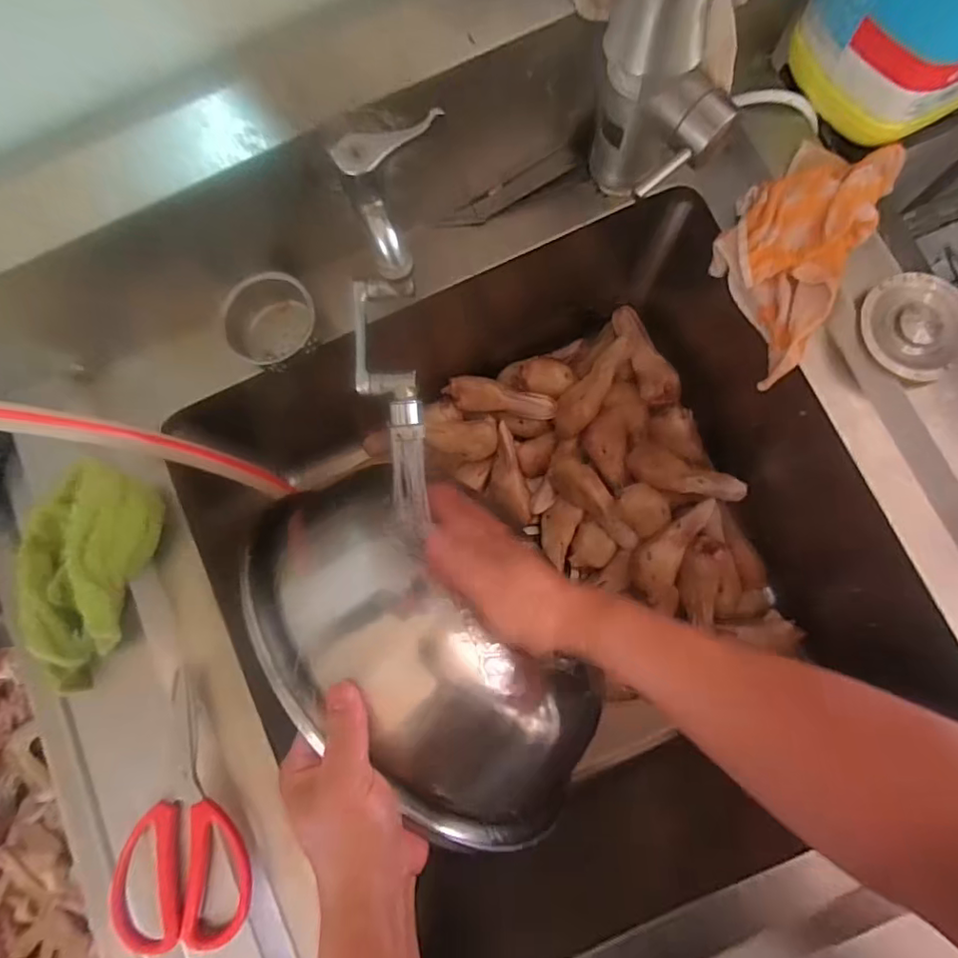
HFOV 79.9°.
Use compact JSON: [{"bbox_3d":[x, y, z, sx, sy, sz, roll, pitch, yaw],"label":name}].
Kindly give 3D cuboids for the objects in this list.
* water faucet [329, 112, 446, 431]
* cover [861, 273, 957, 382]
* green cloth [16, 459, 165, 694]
[{"bbox_3d":[-0.056,-0.124,0.379,0.063,0.054,0.189,0,111,3],"label":"water faucet"},{"bbox_3d":[0.328,-0.114,0.430,0.066,0.025,0.080,-32,81,-2],"label":"cover"},{"bbox_3d":[-0.284,0.072,0.414,0.072,0.054,0.160,10,82,5],"label":"green cloth"}]

